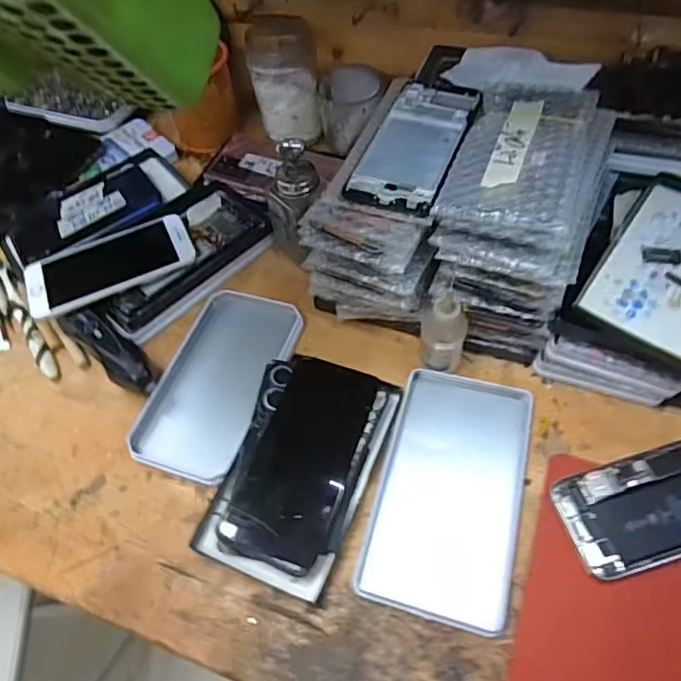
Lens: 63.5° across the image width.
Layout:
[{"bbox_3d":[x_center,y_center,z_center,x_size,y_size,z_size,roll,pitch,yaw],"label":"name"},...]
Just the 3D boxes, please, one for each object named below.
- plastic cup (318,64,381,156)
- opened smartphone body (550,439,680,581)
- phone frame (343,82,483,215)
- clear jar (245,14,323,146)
[{"bbox_3d":[0.011,-0.255,0.613,0.068,0.068,0.080,-3,56,5],"label":"plastic cup"},{"bbox_3d":[0.230,0.113,0.390,0.146,0.014,0.072,-16,56,-4],"label":"opened smartphone body"},{"bbox_3d":[0.064,-0.162,0.446,0.071,0.009,0.147,18,60,18],"label":"phone frame"},{"bbox_3d":[-0.061,-0.295,0.625,0.073,0.096,0.086,-4,56,4],"label":"clear jar"}]

